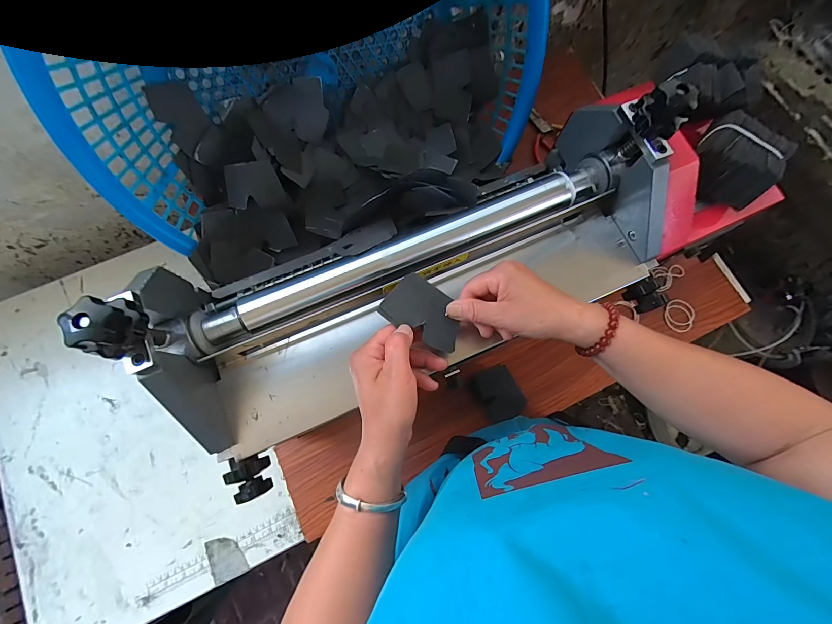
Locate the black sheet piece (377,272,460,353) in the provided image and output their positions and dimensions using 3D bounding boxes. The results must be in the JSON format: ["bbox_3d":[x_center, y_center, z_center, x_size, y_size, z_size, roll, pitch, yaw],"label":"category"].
[{"bbox_3d":[0.011,-0.001,0.351,0.085,0.009,0.054,32,74,-20],"label":"black sheet piece"}]

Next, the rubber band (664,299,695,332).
[{"bbox_3d":[0.456,0.005,0.616,0.058,0.005,0.054,0,75,-1],"label":"rubber band"}]

